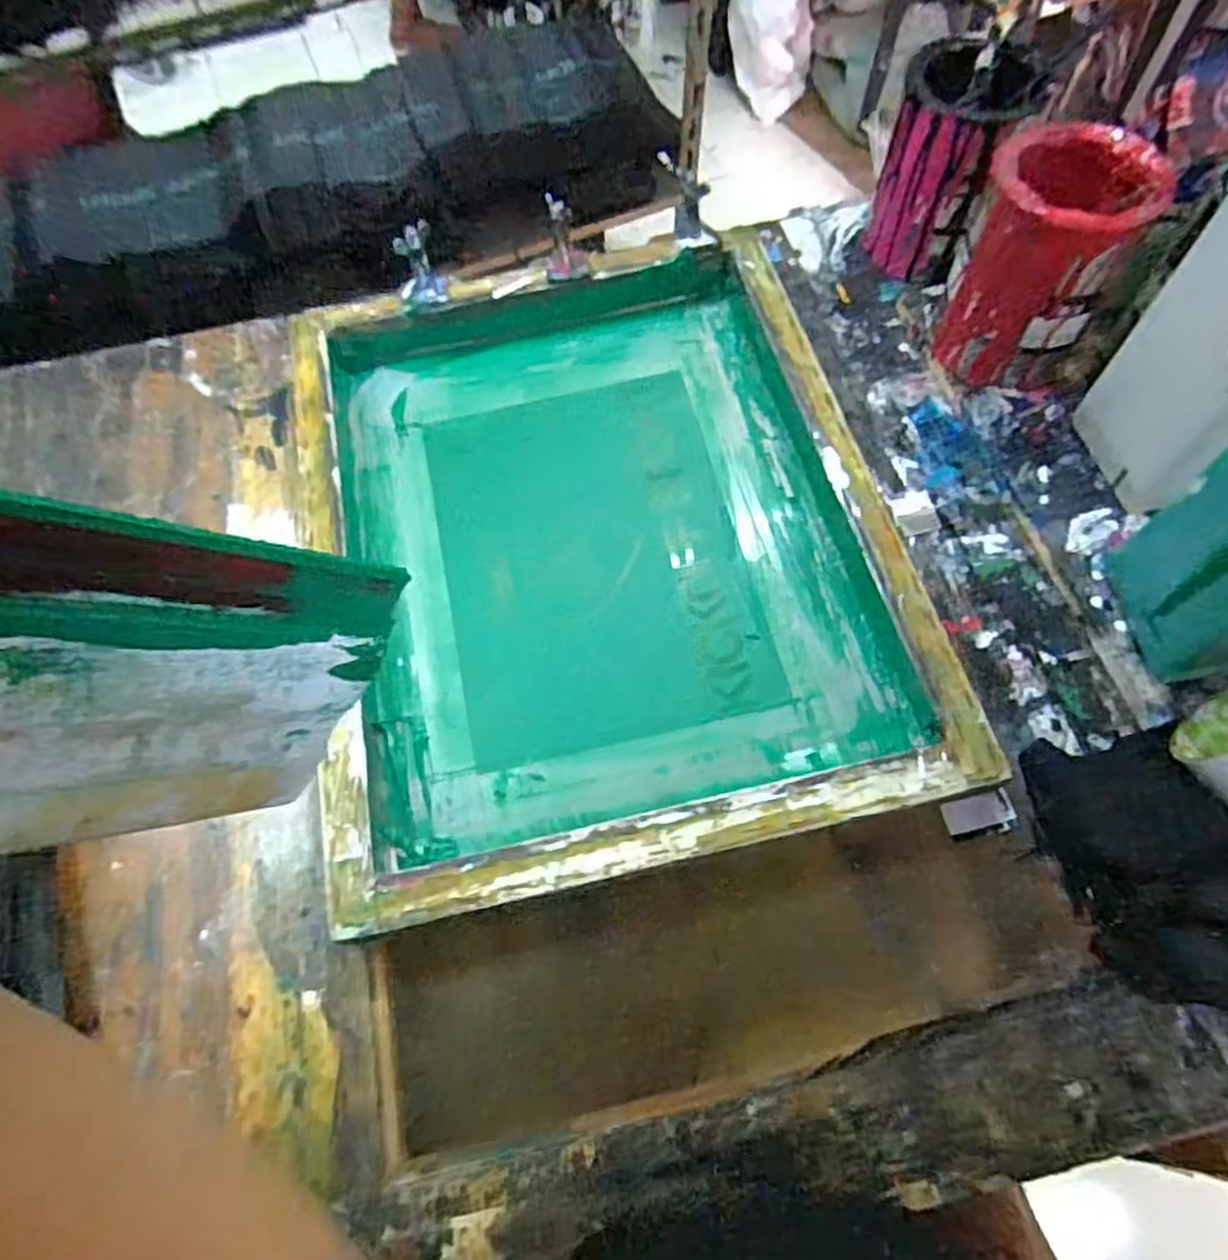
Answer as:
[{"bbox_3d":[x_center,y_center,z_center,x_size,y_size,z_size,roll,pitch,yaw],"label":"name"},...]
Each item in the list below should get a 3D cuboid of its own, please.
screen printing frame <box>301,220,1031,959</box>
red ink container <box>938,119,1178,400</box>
[{"bbox_3d":[-0.015,-0.076,0.561,0.402,0.047,0.494,-12,63,-3],"label":"screen printing frame"},{"bbox_3d":[0.316,-0.259,0.567,0.112,0.161,0.107,-1,63,3],"label":"red ink container"}]

